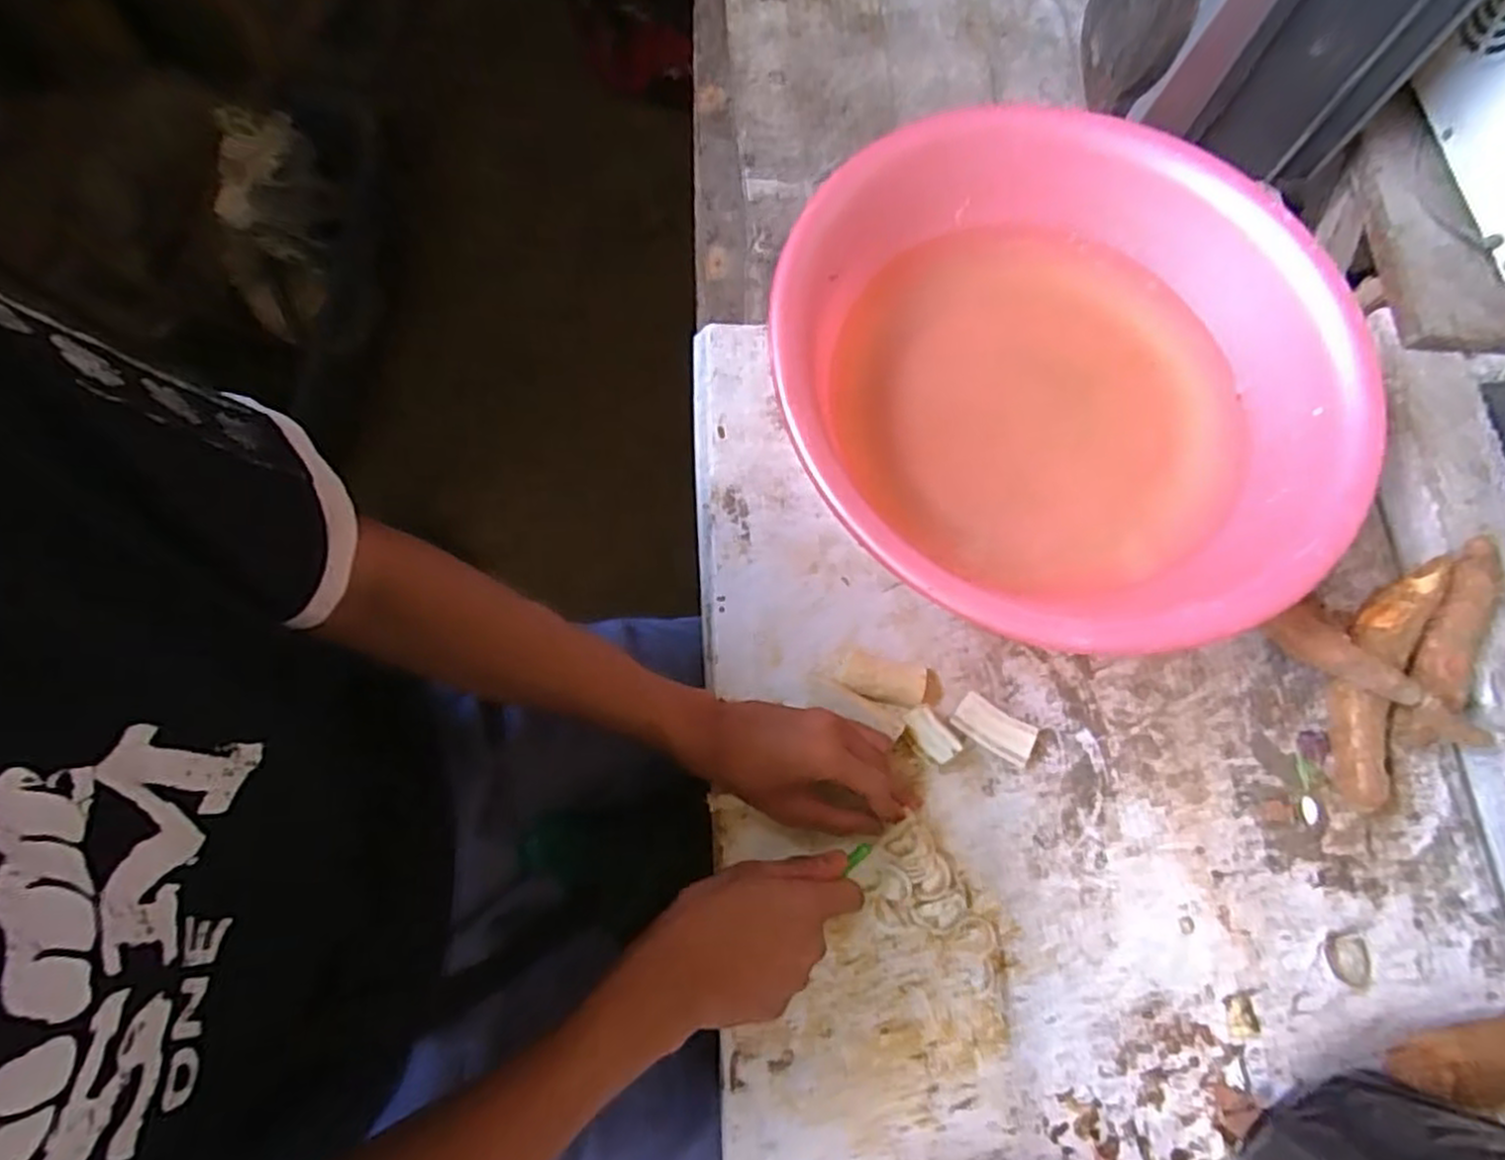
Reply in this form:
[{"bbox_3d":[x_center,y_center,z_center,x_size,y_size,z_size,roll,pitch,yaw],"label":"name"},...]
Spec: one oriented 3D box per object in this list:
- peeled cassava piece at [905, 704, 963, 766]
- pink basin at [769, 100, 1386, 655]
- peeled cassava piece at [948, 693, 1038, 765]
[{"bbox_3d":[0.125,0.106,0.528,0.020,0.011,0.040,-35,76,-14],"label":"peeled cassava piece"},{"bbox_3d":[0.226,-0.148,0.576,0.384,0.122,0.412,1,70,-3],"label":"pink basin"},{"bbox_3d":[0.171,0.107,0.542,0.060,0.019,0.028,29,71,7],"label":"peeled cassava piece"}]

